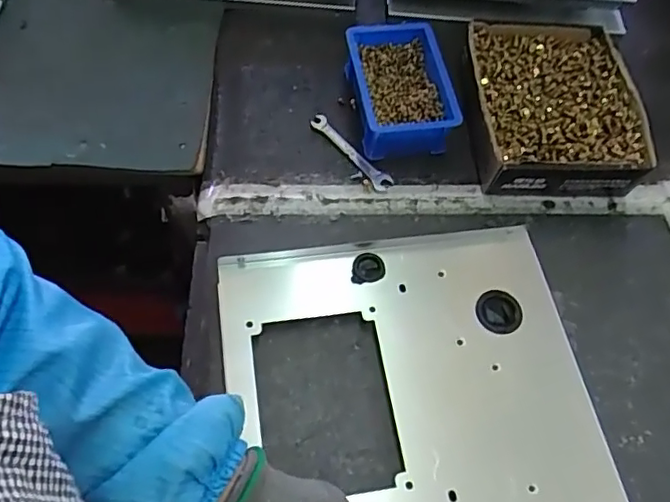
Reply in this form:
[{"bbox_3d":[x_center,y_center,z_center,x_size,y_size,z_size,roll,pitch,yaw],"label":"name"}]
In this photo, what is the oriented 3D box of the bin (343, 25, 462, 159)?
[{"bbox_3d":[0.072,-0.183,0.640,0.108,0.047,0.156,-6,62,-6],"label":"bin"}]

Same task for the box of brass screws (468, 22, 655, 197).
[{"bbox_3d":[0.245,-0.165,0.650,0.187,0.055,0.218,3,62,-1],"label":"box of brass screws"}]

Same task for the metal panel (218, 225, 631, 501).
[{"bbox_3d":[0.086,0.219,0.439,0.306,0.032,0.516,-7,62,-8],"label":"metal panel"}]

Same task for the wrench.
[{"bbox_3d":[0.017,-0.108,0.630,0.023,0.005,0.114,-38,70,-20],"label":"wrench"}]

